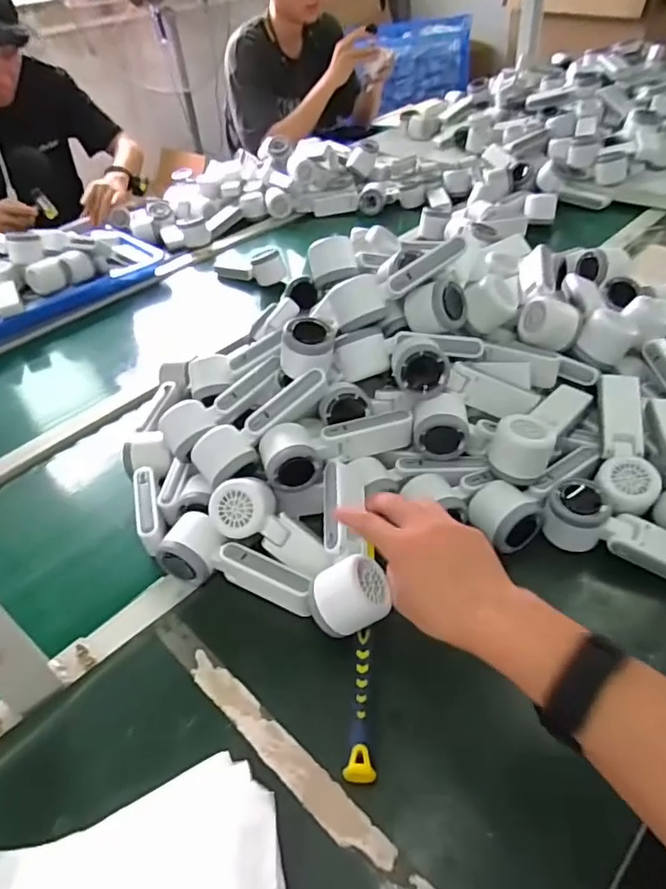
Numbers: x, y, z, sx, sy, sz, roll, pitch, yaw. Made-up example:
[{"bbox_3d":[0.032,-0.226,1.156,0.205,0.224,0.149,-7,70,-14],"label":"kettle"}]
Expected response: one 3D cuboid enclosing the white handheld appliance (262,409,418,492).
[{"bbox_3d":[0.006,0.001,0.611,0.163,0.049,0.055,-17,43,-11],"label":"white handheld appliance"}]

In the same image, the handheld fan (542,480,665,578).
[{"bbox_3d":[0.295,0.086,0.553,0.167,0.050,0.062,19,48,26],"label":"handheld fan"}]

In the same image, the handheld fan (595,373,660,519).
[{"bbox_3d":[0.311,-0.003,0.607,0.056,0.053,0.165,4,43,12],"label":"handheld fan"}]

